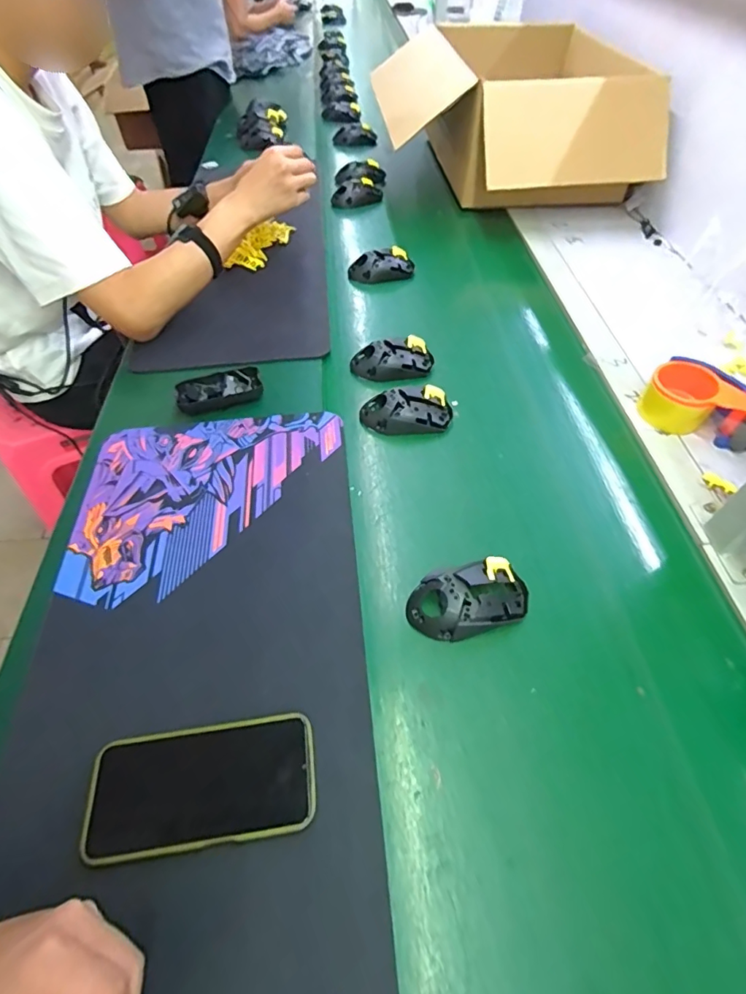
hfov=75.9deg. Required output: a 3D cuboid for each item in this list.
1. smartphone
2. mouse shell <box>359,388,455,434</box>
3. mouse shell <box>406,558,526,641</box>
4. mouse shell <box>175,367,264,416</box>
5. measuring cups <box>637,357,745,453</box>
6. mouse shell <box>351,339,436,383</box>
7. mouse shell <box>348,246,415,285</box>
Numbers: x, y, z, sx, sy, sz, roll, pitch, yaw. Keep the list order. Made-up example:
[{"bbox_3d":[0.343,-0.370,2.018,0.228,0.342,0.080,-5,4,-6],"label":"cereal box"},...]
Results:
[{"bbox_3d":[-0.128,0.216,0.361,0.164,0.005,0.080,-6,54,-6],"label":"smartphone"},{"bbox_3d":[0.044,-0.108,0.616,0.114,0.037,0.055,-5,54,-6],"label":"mouse shell"},{"bbox_3d":[0.092,0.097,0.458,0.117,0.033,0.064,-9,54,-9],"label":"mouse shell"},{"bbox_3d":[-0.201,-0.138,0.631,0.106,0.025,0.053,-12,55,-11],"label":"mouse shell"},{"bbox_3d":[0.420,-0.116,0.606,0.139,0.058,0.081,32,59,20],"label":"measuring cups"},{"bbox_3d":[0.028,-0.198,0.684,0.115,0.034,0.062,-1,53,-3],"label":"mouse shell"},{"bbox_3d":[0.017,-0.408,0.844,0.117,0.039,0.059,-15,55,-12],"label":"mouse shell"}]

